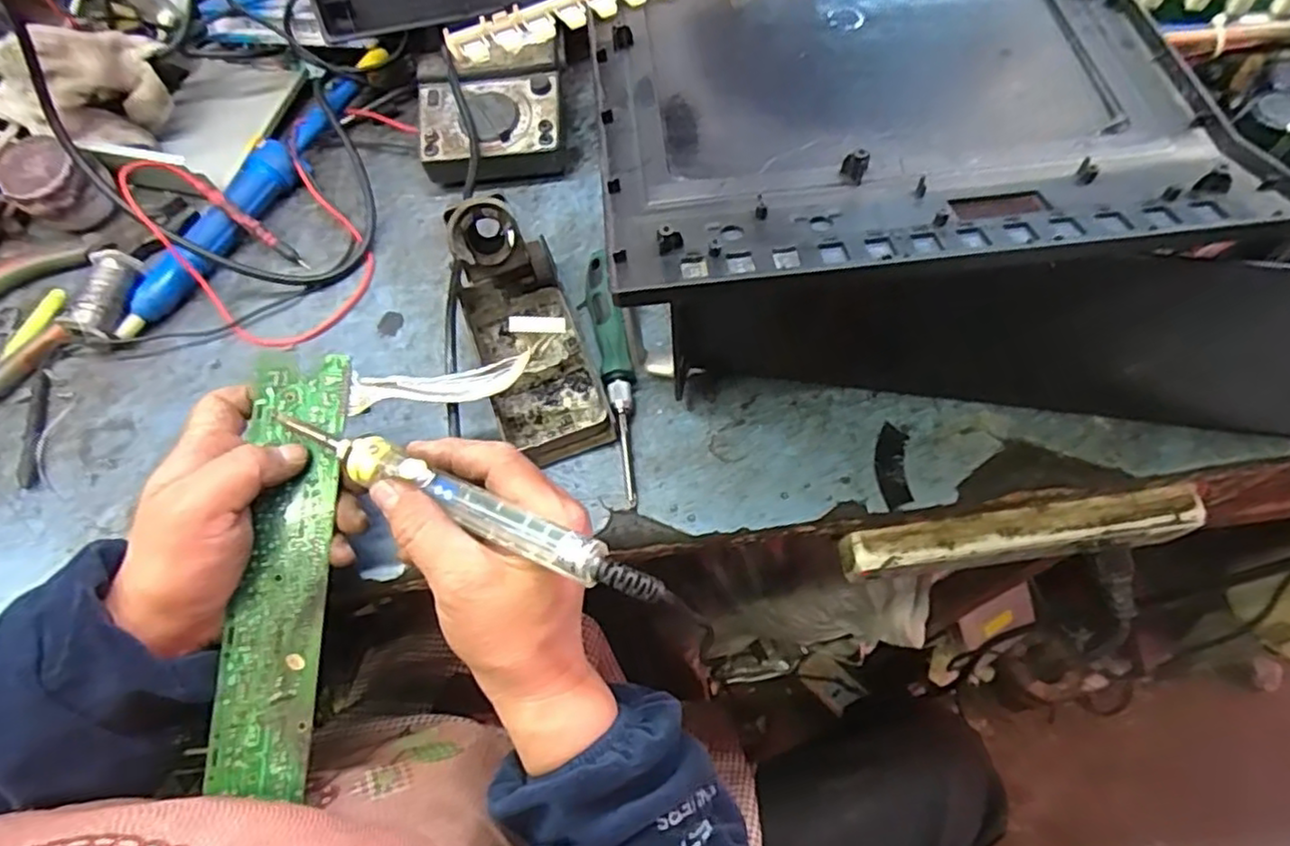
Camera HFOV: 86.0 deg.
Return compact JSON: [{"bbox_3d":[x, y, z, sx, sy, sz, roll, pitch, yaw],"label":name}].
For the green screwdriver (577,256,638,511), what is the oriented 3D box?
[{"bbox_3d":[-0.018,-0.031,0.451,0.026,0.025,0.169,-10,67,-1],"label":"green screwdriver"}]

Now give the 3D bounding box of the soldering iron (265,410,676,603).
[{"bbox_3d":[-0.099,0.037,0.341,0.231,0.021,0.020,20,64,21],"label":"soldering iron"}]

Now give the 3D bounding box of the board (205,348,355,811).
[{"bbox_3d":[-0.198,0.078,0.378,0.049,0.006,0.229,4,79,-8],"label":"board"}]

